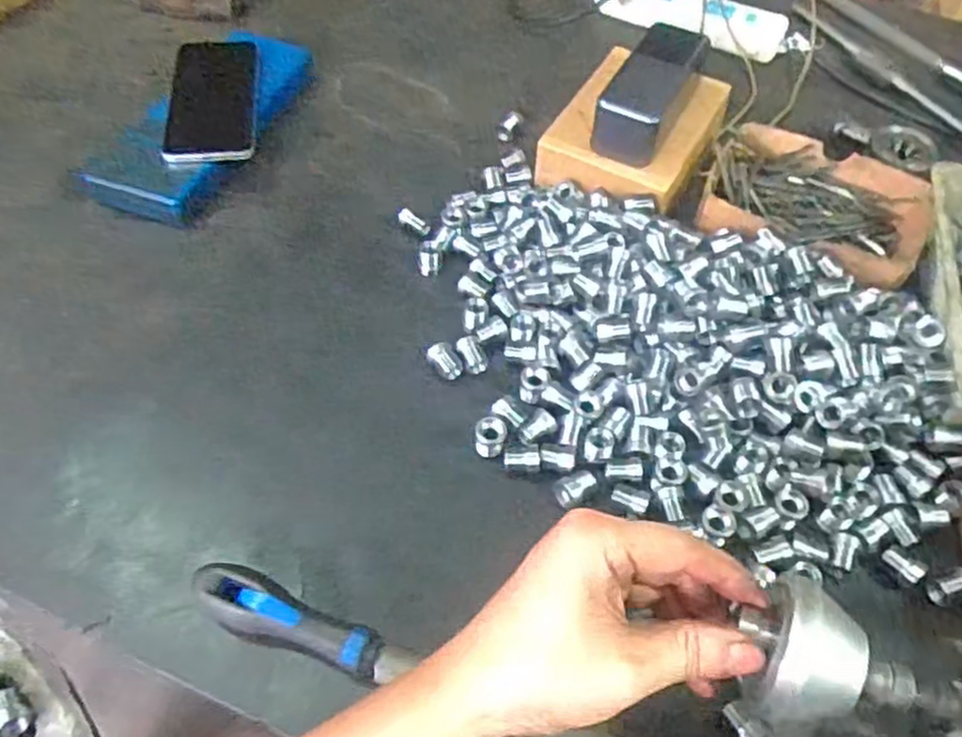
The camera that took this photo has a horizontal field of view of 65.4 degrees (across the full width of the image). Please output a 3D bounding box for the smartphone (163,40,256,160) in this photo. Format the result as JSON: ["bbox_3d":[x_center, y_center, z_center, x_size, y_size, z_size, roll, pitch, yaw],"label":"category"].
[{"bbox_3d":[-0.245,-0.251,0.690,0.075,0.008,0.175,-5,54,-7],"label":"smartphone"}]

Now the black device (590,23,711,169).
[{"bbox_3d":[0.143,-0.236,0.628,0.054,0.061,0.137,23,55,13],"label":"black device"}]

